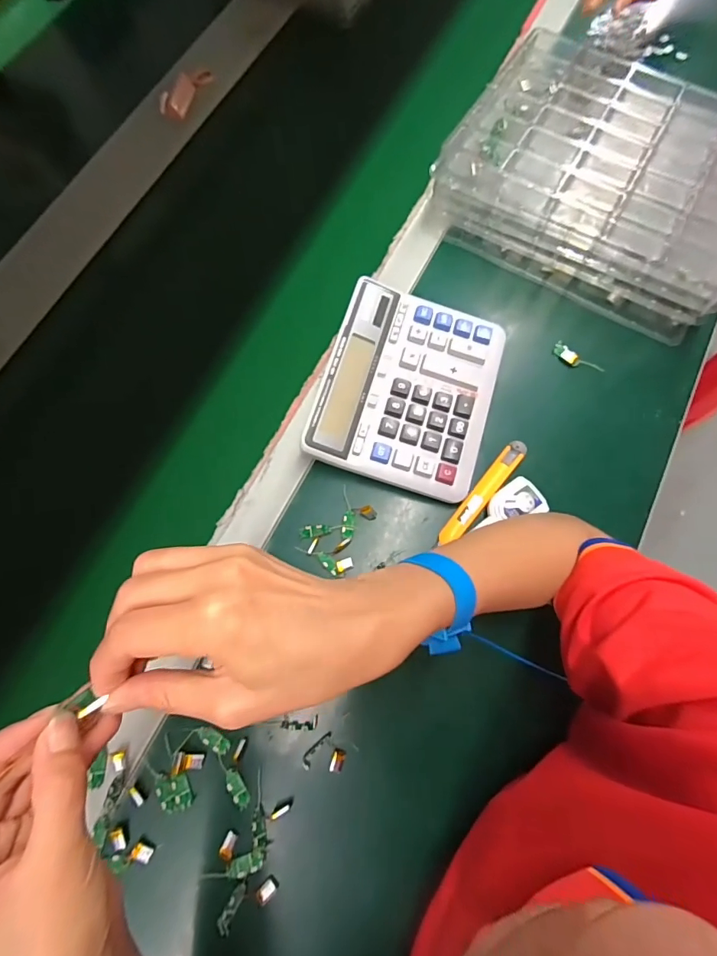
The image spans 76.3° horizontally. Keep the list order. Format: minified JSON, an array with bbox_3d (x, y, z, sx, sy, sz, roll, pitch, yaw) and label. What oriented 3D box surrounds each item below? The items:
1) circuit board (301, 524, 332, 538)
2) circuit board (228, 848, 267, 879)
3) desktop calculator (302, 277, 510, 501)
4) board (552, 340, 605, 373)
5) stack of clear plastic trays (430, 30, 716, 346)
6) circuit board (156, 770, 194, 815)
[{"bbox_3d":[-0.039,0.049,0.419,0.029,0.006,0.011,-8,74,-2],"label":"circuit board"},{"bbox_3d":[-0.084,0.291,0.344,0.028,0.006,0.014,-21,75,-5],"label":"circuit board"},{"bbox_3d":[0.048,-0.085,0.439,0.156,0.045,0.187,16,75,5],"label":"desktop calculator"},{"bbox_3d":[0.223,-0.120,0.468,0.052,0.010,0.015,43,79,12],"label":"board"},{"bbox_3d":[0.261,-0.321,0.488,0.292,0.082,0.248,29,76,9],"label":"stack of clear plastic trays"},{"bbox_3d":[-0.145,0.247,0.358,0.025,0.005,0.026,-20,75,-5],"label":"circuit board"}]

